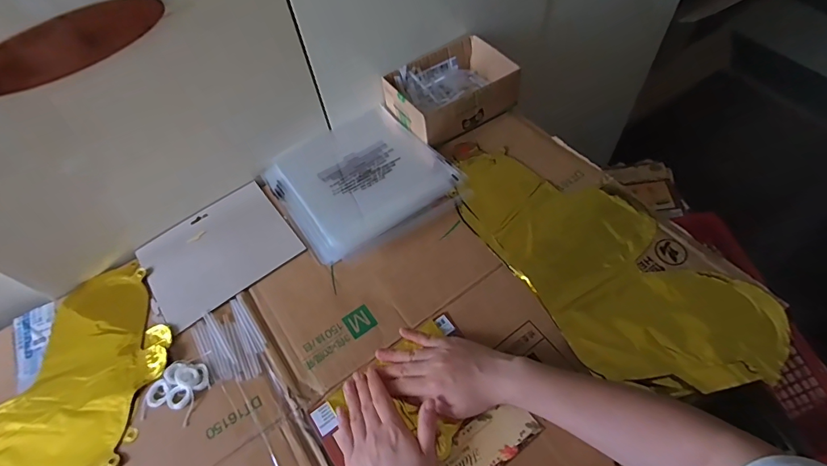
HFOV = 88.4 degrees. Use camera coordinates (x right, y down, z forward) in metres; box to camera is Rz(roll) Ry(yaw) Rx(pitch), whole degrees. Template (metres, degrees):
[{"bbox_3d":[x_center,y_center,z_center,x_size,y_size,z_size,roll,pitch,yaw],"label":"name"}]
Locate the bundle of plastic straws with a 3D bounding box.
[{"bbox_3d":[-0.221,0.133,0.517,0.069,0.006,0.105,-34,60,-16],"label":"bundle of plastic straws"}]

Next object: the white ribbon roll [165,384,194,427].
[{"bbox_3d":[-0.260,0.190,0.479,0.043,0.009,0.028,35,66,24],"label":"white ribbon roll"}]

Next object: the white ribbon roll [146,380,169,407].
[{"bbox_3d":[-0.292,0.183,0.486,0.027,0.005,0.028,-2,57,4],"label":"white ribbon roll"}]

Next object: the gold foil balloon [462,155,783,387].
[{"bbox_3d":[0.226,0.026,0.526,0.205,0.016,0.402,-36,61,-17],"label":"gold foil balloon"}]

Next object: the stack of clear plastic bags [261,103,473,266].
[{"bbox_3d":[-0.079,-0.081,0.636,0.229,0.021,0.239,-33,60,-16],"label":"stack of clear plastic bags"}]

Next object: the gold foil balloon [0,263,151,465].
[{"bbox_3d":[-0.491,0.211,0.488,0.378,0.006,0.247,-26,59,-12],"label":"gold foil balloon"}]

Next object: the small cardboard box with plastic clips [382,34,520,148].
[{"bbox_3d":[0.060,-0.232,0.679,0.189,0.055,0.141,-29,59,-13],"label":"small cardboard box with plastic clips"}]

